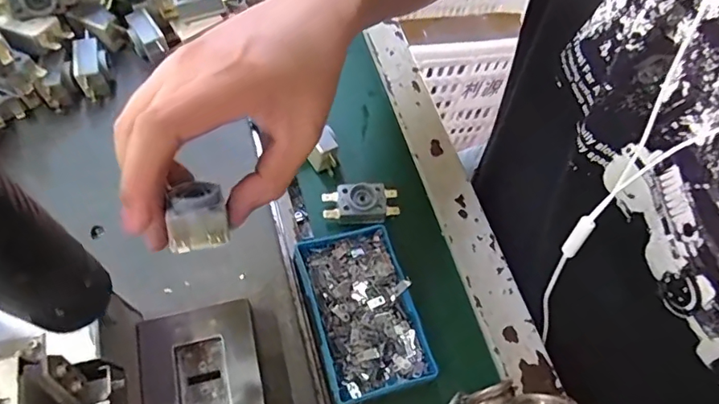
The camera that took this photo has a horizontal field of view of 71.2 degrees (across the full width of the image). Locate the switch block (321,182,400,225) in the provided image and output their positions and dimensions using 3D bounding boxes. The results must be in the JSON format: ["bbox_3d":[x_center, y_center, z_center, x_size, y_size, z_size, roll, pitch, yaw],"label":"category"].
[{"bbox_3d":[0.001,0.000,0.397,0.059,0.015,0.029,0,62,-6],"label":"switch block"}]

